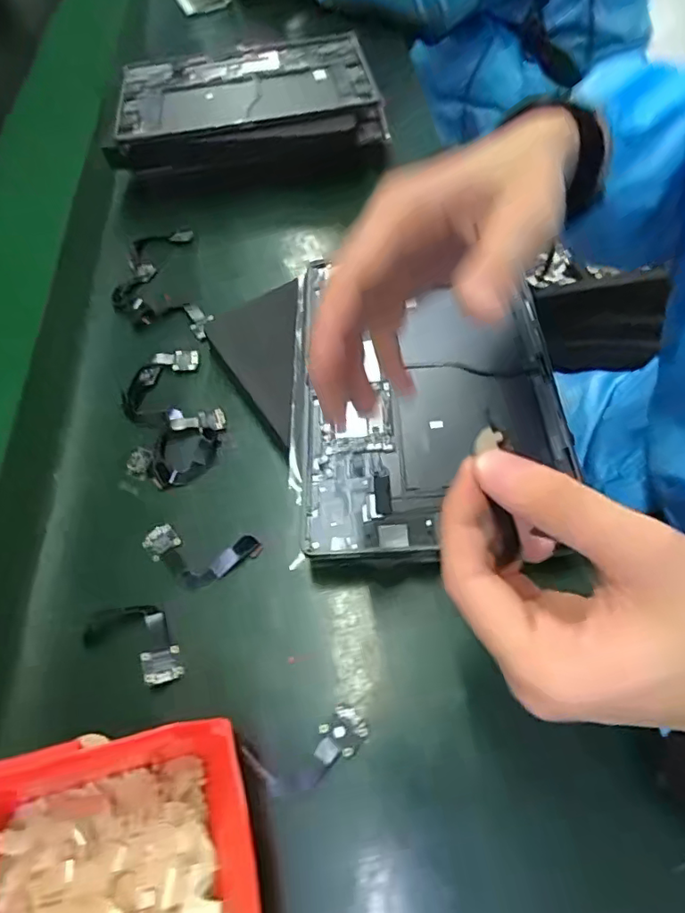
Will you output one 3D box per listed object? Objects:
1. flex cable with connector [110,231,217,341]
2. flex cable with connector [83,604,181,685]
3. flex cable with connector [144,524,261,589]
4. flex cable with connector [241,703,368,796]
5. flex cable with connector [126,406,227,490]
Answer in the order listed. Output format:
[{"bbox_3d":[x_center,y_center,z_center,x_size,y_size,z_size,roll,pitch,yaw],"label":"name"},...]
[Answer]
[{"bbox_3d":[-0.165,-0.150,0.482,0.079,0.019,0.146,-17,56,-7],"label":"flex cable with connector"},{"bbox_3d":[-0.120,0.106,0.318,0.067,0.007,0.036,21,60,18],"label":"flex cable with connector"},{"bbox_3d":[-0.092,0.064,0.342,0.076,0.006,0.037,8,56,10],"label":"flex cable with connector"},{"bbox_3d":[-0.017,0.152,0.279,0.060,0.004,0.028,-23,57,-11],"label":"flex cable with connector"},{"bbox_3d":[-0.114,-0.009,0.388,0.052,0.012,0.075,33,64,24],"label":"flex cable with connector"}]

